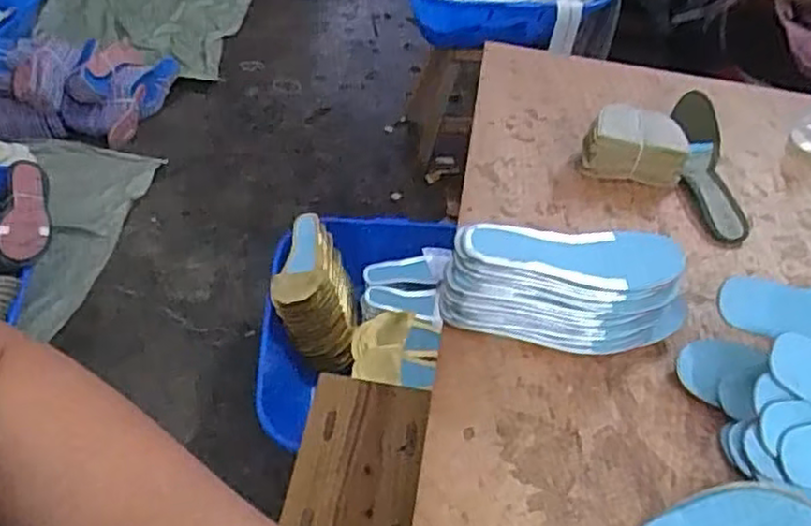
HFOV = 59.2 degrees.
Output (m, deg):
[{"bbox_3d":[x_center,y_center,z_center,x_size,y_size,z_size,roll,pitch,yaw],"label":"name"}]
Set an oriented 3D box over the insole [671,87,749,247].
[{"bbox_3d":[0.443,-0.141,1.047,0.081,0.038,0.267,3,61,-4],"label":"insole"}]

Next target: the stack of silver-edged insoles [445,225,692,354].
[{"bbox_3d":[0.188,0.032,0.821,0.283,0.129,0.092,2,48,-5],"label":"stack of silver-edged insoles"}]

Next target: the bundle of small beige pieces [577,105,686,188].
[{"bbox_3d":[0.331,-0.173,1.047,0.148,0.080,0.093,6,48,-1],"label":"bundle of small beige pieces"}]

